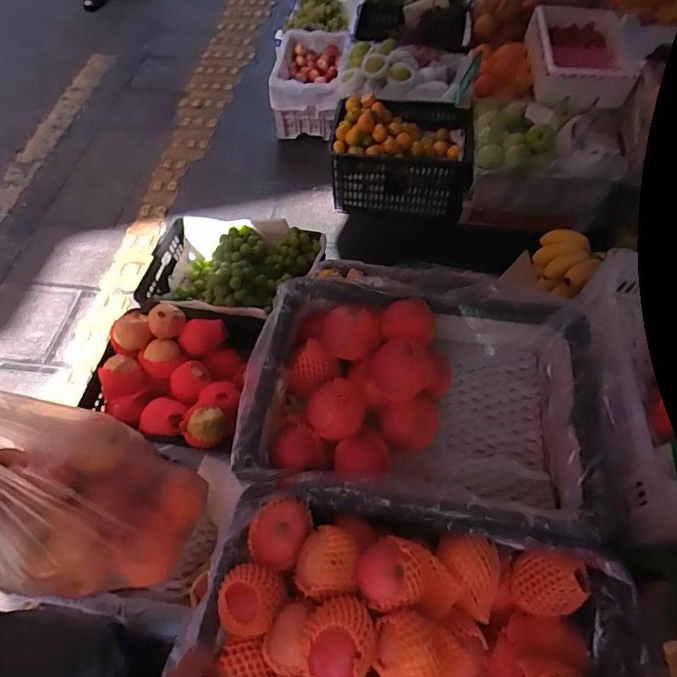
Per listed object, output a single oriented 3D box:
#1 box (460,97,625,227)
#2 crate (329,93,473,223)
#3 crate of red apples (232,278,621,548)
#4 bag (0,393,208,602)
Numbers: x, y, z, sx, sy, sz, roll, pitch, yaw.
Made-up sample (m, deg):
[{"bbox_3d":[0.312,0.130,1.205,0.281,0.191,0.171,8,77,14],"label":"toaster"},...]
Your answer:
[{"bbox_3d":[0.687,-0.599,1.635,0.499,0.282,0.374,11,60,6],"label":"box"},{"bbox_3d":[0.233,-0.687,1.757,0.488,0.288,0.368,7,59,4],"label":"crate"},{"bbox_3d":[0.124,0.084,0.719,0.514,0.139,0.363,10,60,5],"label":"crate of red apples"},{"bbox_3d":[-0.300,0.165,0.500,0.226,0.292,0.176,-10,60,-6],"label":"bag"}]

